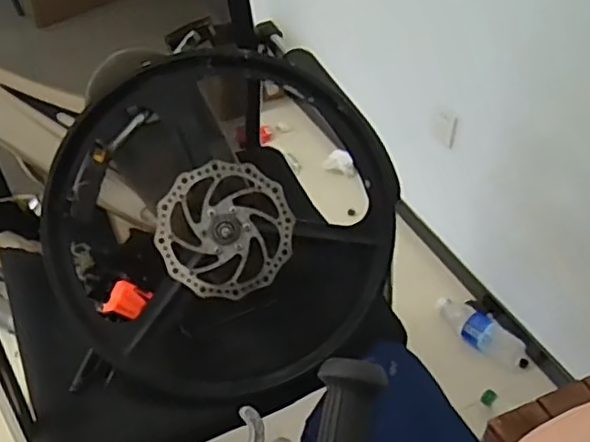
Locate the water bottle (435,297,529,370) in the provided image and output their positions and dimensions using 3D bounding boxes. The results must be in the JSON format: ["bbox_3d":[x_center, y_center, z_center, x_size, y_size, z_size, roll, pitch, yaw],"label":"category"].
[{"bbox_3d":[0.391,0.227,1.342,0.070,0.060,0.220,-25,46,-30],"label":"water bottle"}]

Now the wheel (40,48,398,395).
[{"bbox_3d":[-0.082,0.003,0.735,0.415,0.395,0.100,-18,-1,-4],"label":"wheel"}]

